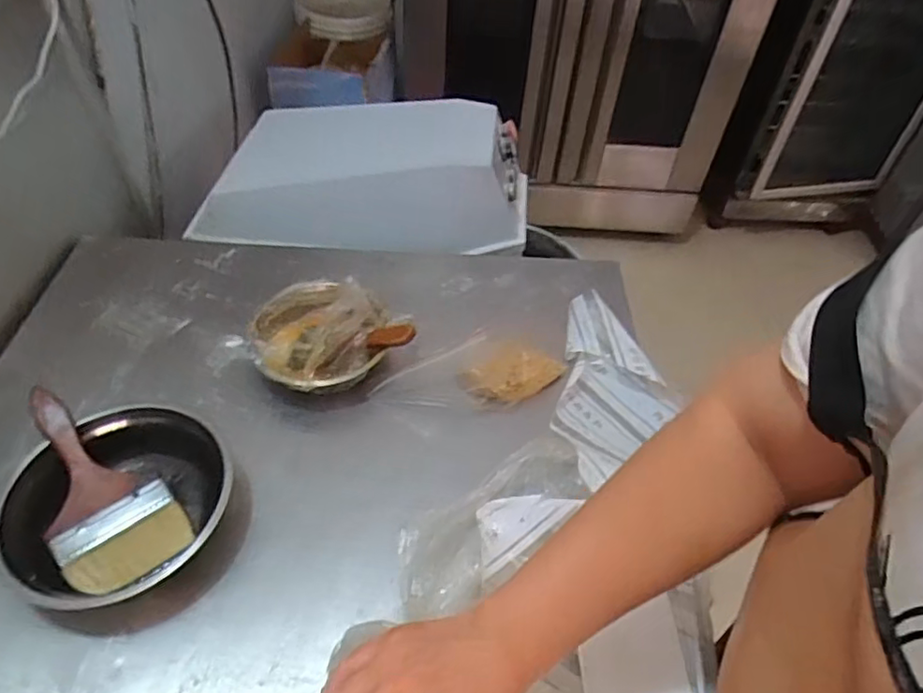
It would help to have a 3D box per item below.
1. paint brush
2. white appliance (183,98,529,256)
[{"bbox_3d":[-0.352,0.130,0.572,0.102,0.015,0.197,-34,81,-28],"label":"paint brush"},{"bbox_3d":[-0.171,-0.305,1.100,0.586,0.183,0.270,2,48,-2],"label":"white appliance"}]

